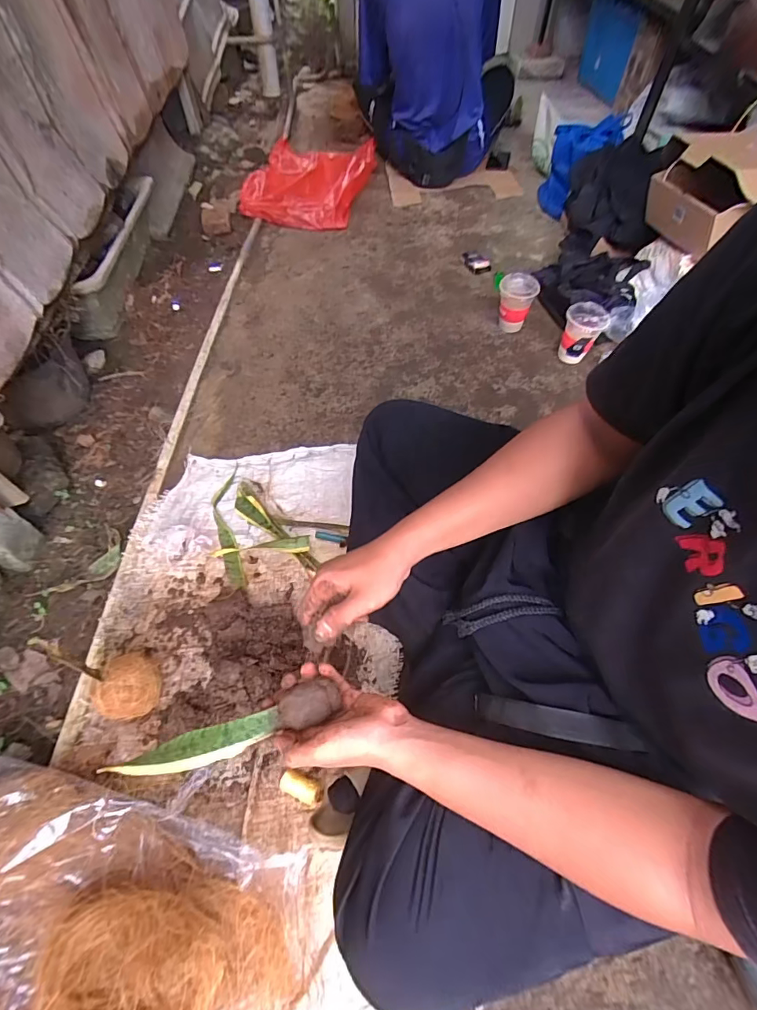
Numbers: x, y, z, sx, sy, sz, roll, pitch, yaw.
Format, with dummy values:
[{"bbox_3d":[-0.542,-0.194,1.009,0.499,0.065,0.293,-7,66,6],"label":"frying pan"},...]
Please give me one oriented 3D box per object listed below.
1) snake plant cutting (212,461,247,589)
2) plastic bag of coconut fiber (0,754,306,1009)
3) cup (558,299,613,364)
[{"bbox_3d":[-0.275,0.033,0.832,0.048,0.031,0.280,-11,55,-9],"label":"snake plant cutting"},{"bbox_3d":[-0.324,0.443,0.448,0.474,0.120,0.282,10,55,7],"label":"plastic bag of coconut fiber"},{"bbox_3d":[0.465,-0.394,1.048,0.086,0.105,0.082,0,56,0],"label":"cup"}]

